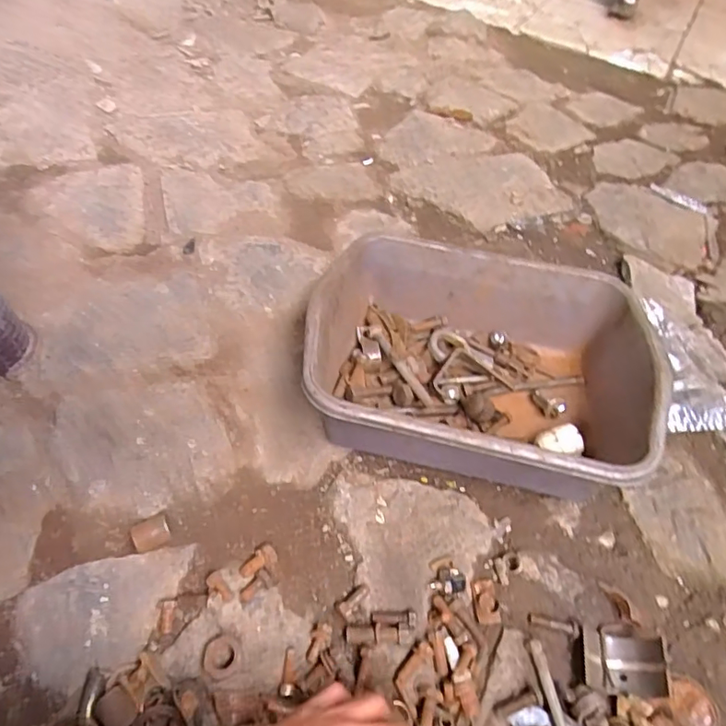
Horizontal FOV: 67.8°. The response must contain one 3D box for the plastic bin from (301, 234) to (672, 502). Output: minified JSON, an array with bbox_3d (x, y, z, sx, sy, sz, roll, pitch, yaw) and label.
[{"bbox_3d":[0.117,0.006,0.583,0.330,0.123,0.256,13,52,4],"label":"plastic bin"}]

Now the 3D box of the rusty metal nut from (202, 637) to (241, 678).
[{"bbox_3d":[-0.114,0.237,0.436,0.030,0.006,0.030,-8,57,-3],"label":"rusty metal nut"}]

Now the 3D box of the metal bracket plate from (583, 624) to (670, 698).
[{"bbox_3d":[0.229,0.255,0.468,0.065,0.025,0.055,8,52,1],"label":"metal bracket plate"}]

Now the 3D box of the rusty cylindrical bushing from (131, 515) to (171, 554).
[{"bbox_3d":[-0.192,0.156,0.490,0.033,0.024,0.022,-26,59,-23],"label":"rusty cylindrical bushing"}]

